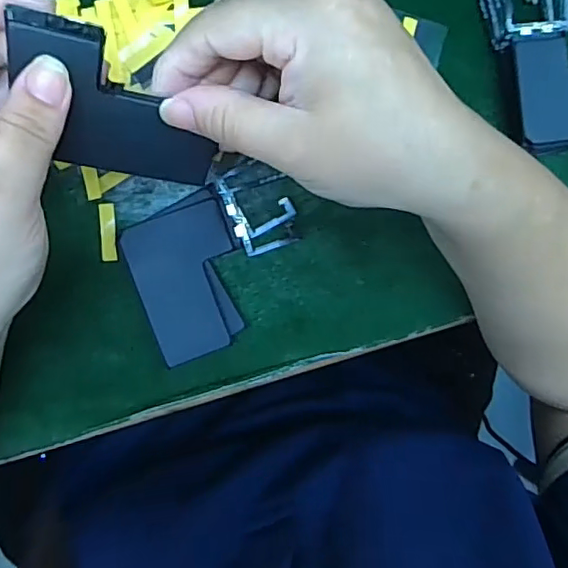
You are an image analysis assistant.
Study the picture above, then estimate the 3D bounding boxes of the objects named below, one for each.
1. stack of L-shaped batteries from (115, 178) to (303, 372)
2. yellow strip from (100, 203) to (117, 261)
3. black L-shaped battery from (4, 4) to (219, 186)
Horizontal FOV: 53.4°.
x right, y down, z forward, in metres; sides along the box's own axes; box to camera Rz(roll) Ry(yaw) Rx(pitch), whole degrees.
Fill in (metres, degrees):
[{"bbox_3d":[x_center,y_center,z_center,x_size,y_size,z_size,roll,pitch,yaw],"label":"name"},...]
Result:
[{"bbox_3d":[-0.033,-0.009,0.301,0.089,0.009,0.076,-23,97,-5],"label":"stack of L-shaped batteries"},{"bbox_3d":[-0.092,-0.027,0.295,0.008,0.004,0.030,-2,95,-8],"label":"yellow strip"},{"bbox_3d":[-0.060,-0.065,0.211,0.073,0.004,0.056,8,136,-17],"label":"black L-shaped battery"}]

